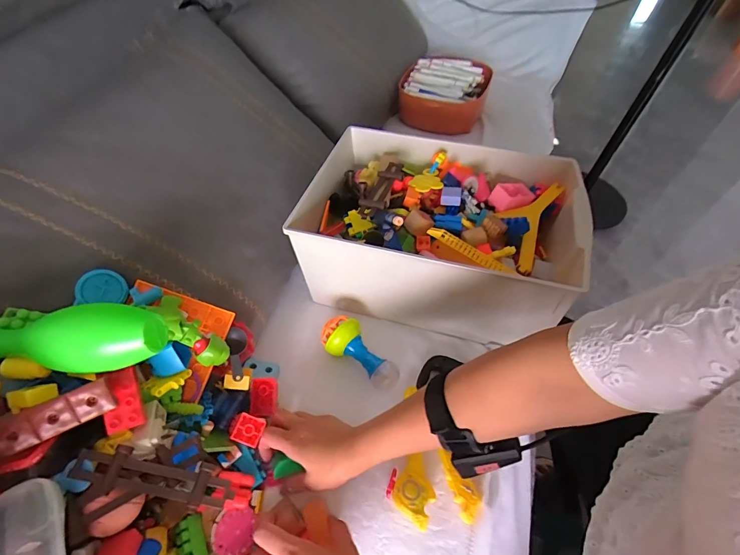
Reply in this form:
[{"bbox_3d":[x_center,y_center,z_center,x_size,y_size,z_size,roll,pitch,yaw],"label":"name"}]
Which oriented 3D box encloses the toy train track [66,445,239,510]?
[{"bbox_3d":[-0.204,0.190,0.365,0.143,0.007,0.038,17,63,-8],"label":"toy train track"}]

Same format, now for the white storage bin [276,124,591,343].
[{"bbox_3d":[0.104,-0.080,0.639,0.414,0.172,0.291,14,51,7],"label":"white storage bin"}]

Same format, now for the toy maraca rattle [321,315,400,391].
[{"bbox_3d":[-0.012,0.113,0.572,0.135,0.053,0.062,32,55,20],"label":"toy maraca rattle"}]

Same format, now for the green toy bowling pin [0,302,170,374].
[{"bbox_3d":[-0.300,0.055,0.371,0.206,0.056,0.064,7,51,1],"label":"green toy bowling pin"}]

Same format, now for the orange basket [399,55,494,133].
[{"bbox_3d":[0.207,-0.510,1.059,0.222,0.111,0.244,17,52,9],"label":"orange basket"}]

